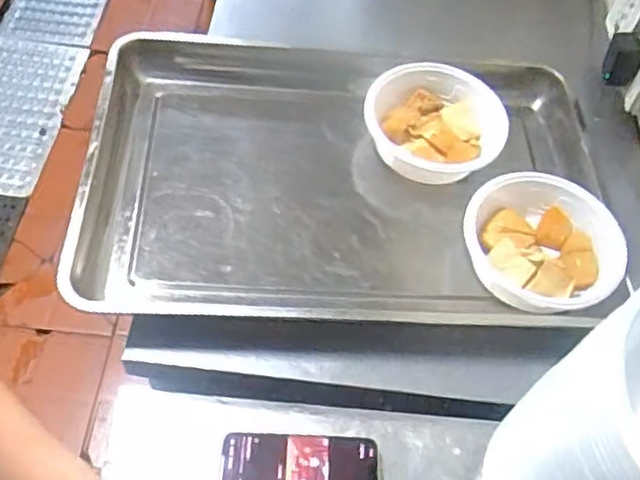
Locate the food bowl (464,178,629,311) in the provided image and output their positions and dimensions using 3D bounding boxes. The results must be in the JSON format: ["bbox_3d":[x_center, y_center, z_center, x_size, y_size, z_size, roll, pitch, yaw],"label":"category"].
[{"bbox_3d":[0.249,0.001,0.744,0.169,0.055,0.159,3,56,-4],"label":"food bowl"}]

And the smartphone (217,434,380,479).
[{"bbox_3d":[-0.018,0.207,0.593,0.139,0.007,0.068,3,56,-3],"label":"smartphone"}]

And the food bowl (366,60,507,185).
[{"bbox_3d":[0.137,-0.138,0.814,0.168,0.049,0.153,3,56,-4],"label":"food bowl"}]

